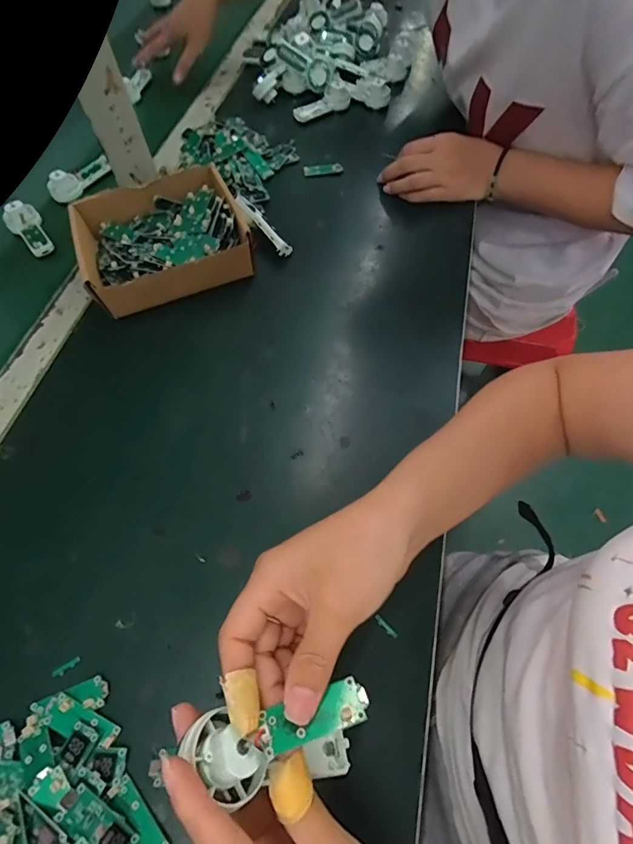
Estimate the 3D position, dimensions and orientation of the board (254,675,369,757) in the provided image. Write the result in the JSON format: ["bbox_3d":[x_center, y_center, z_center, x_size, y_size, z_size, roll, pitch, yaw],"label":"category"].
[{"bbox_3d":[-0.002,0.135,0.198,0.053,0.009,0.019,-14,45,-11],"label":"board"}]

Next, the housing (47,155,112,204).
[{"bbox_3d":[-0.319,-0.319,0.570,0.072,0.037,0.022,-41,33,-28],"label":"housing"}]

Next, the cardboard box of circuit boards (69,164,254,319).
[{"bbox_3d":[-0.168,-0.200,0.476,0.172,0.054,0.161,-20,63,-10],"label":"cardboard box of circuit boards"}]

